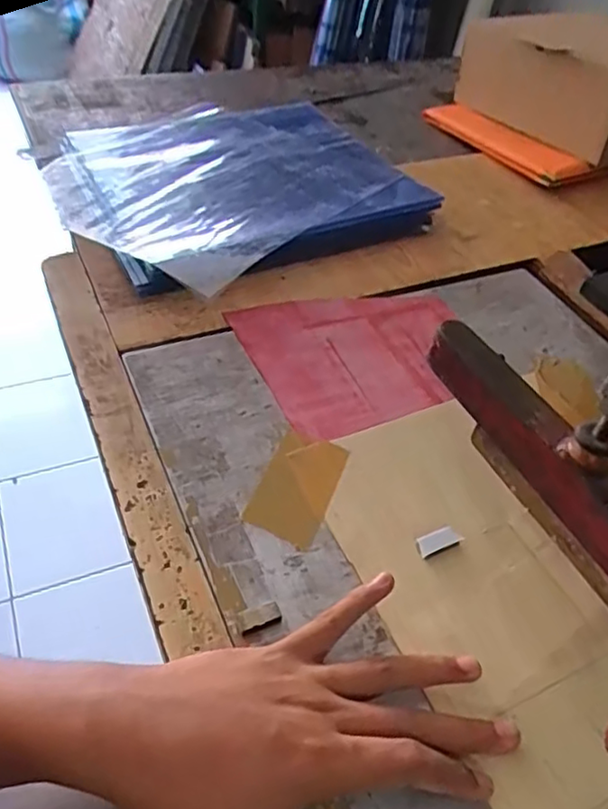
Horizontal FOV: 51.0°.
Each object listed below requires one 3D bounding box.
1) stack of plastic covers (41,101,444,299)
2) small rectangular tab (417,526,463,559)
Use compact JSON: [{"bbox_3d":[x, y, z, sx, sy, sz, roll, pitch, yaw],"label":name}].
[{"bbox_3d":[-0.064,-0.234,0.661,0.340,0.034,0.307,-22,53,-26],"label":"stack of plastic covers"},{"bbox_3d":[0.083,0.083,0.391,0.028,0.004,0.012,-17,51,-22],"label":"small rectangular tab"}]

